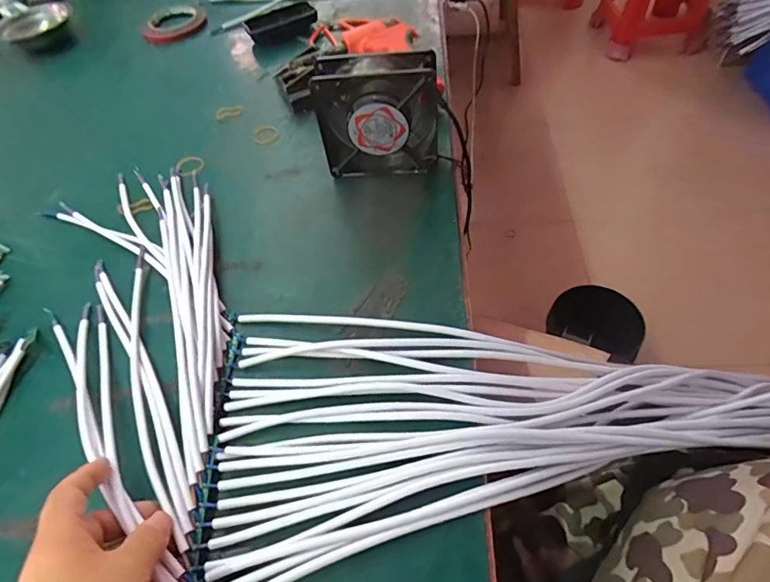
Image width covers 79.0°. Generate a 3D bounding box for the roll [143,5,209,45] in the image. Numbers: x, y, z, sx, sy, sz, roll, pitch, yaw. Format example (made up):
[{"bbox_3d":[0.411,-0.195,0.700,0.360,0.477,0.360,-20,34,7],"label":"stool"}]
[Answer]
[{"bbox_3d":[-0.357,-0.463,0.804,0.085,0.021,0.103,4,54,8],"label":"roll"}]

